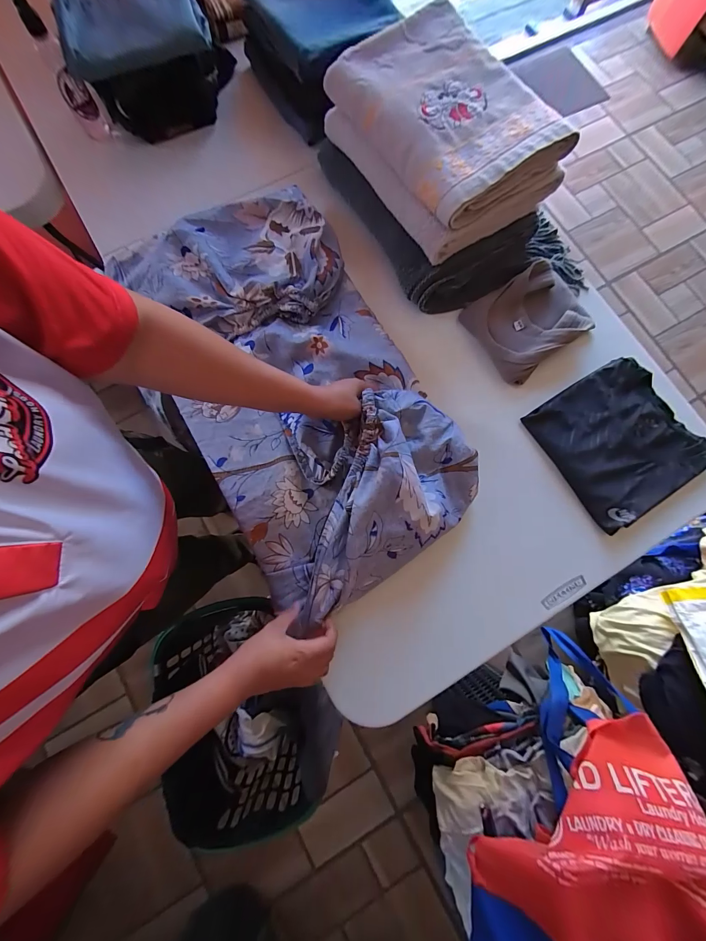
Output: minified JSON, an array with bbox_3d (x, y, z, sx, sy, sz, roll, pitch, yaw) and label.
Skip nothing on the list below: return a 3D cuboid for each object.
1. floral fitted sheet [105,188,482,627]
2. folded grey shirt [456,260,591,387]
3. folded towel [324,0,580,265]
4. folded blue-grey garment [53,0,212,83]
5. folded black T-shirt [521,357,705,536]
[{"bbox_3d":[-0.098,-0.144,0.518,0.347,0.094,0.650,-28,81,-6],"label":"floral fitted sheet"},{"bbox_3d":[0.299,-0.257,0.571,0.184,0.032,0.151,-33,81,-7],"label":"folded grey shirt"},{"bbox_3d":[0.136,-0.524,0.523,0.227,0.093,0.316,-32,81,-6],"label":"folded towel"},{"bbox_3d":[-0.376,-0.754,0.562,0.235,0.056,0.155,-28,81,-6],"label":"folded blue-grey garment"},{"bbox_3d":[0.430,-0.049,0.544,0.219,0.017,0.224,-33,81,-7],"label":"folded black T-shirt"}]

